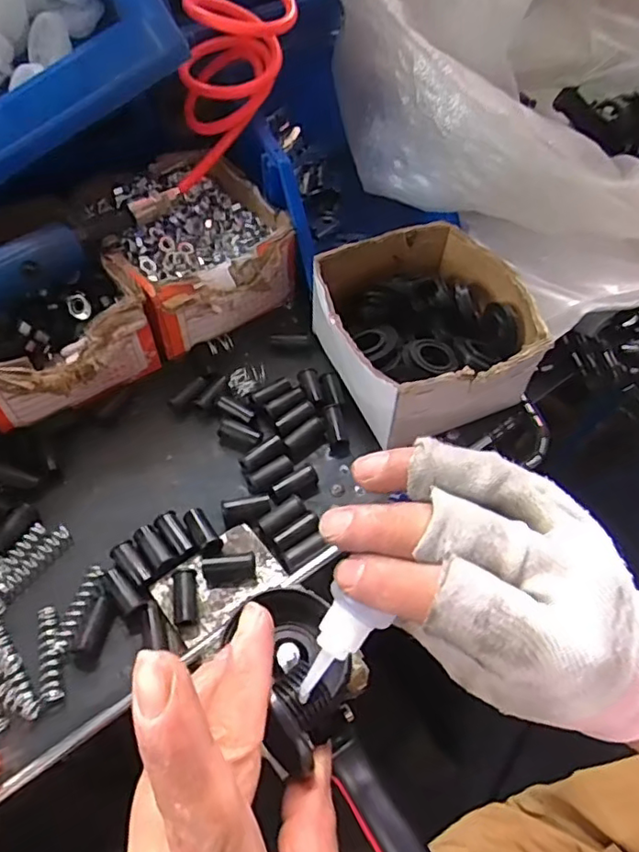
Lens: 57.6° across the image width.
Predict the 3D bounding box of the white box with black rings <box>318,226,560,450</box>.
[{"bbox_3d":[0.079,-0.070,0.446,0.145,0.075,0.153,-21,58,-15],"label":"white box with black rings"}]

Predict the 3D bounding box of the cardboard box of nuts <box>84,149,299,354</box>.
[{"bbox_3d":[-0.114,-0.151,0.500,0.138,0.073,0.171,-30,61,-21],"label":"cardboard box of nuts"}]

